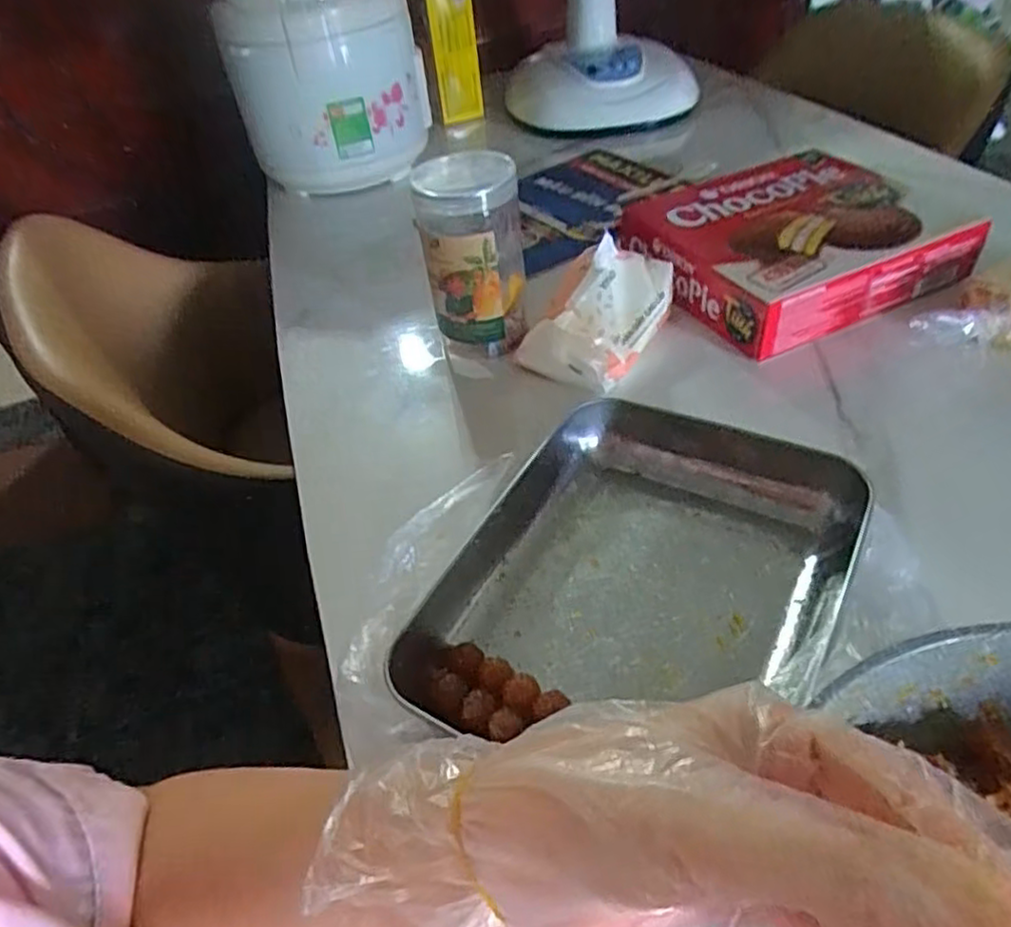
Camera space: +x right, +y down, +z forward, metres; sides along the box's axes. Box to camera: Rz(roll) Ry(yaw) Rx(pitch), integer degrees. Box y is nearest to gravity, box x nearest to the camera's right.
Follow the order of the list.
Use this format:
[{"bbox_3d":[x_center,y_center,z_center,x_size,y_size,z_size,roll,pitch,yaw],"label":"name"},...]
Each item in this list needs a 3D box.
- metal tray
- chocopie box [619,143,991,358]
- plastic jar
[{"bbox_3d":[0.084,0.060,0.405,0.197,0.050,0.216,19,50,25],"label":"metal tray"},{"bbox_3d":[0.267,-0.207,0.645,0.244,0.062,0.211,-23,46,-16],"label":"chocopie box"},{"bbox_3d":[-0.025,-0.170,0.574,0.081,0.151,0.074,-4,44,4],"label":"plastic jar"}]

